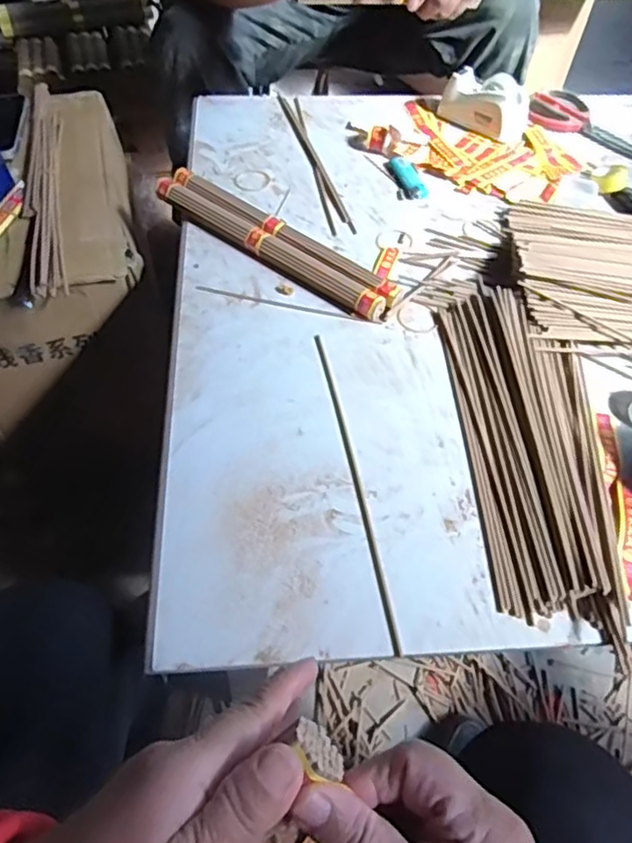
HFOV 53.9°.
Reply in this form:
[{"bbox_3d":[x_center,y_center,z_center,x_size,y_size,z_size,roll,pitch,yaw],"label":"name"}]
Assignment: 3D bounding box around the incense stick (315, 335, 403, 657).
[{"bbox_3d":[0.033,0.041,0.536,0.009,0.007,0.312,-8,53,-7],"label":"incense stick"}]

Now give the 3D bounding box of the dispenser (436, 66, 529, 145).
[{"bbox_3d":[0.233,-0.438,0.853,0.124,0.061,0.057,32,60,19],"label":"dispenser"}]

